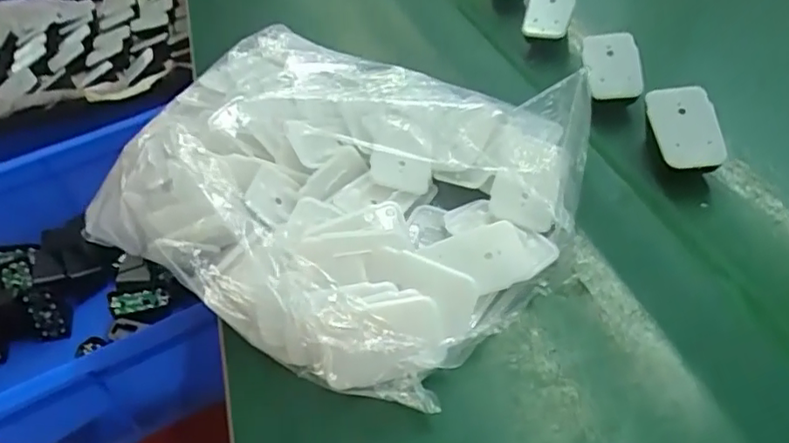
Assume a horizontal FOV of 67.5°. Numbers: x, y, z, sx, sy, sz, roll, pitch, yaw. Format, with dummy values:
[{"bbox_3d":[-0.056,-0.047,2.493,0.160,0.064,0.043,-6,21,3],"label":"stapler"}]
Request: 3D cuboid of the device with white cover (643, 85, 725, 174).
[{"bbox_3d":[0.203,-0.065,0.412,0.044,0.012,0.062,-6,74,6],"label":"device with white cover"}]

